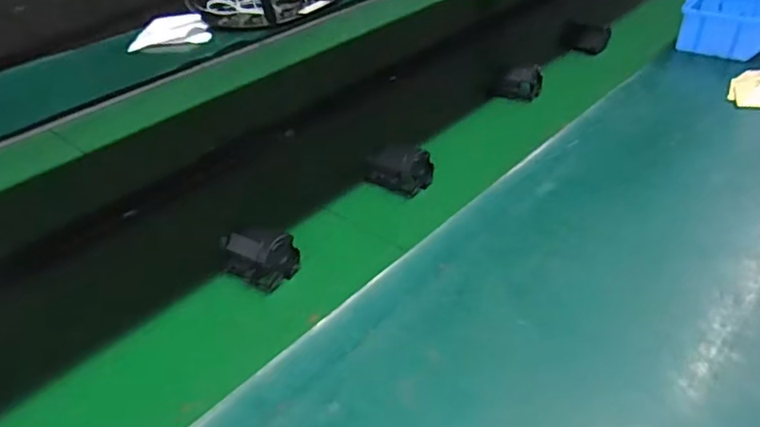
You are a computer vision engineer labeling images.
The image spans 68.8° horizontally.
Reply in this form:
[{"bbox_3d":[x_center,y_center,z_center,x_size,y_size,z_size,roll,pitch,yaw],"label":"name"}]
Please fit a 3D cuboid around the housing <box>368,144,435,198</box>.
[{"bbox_3d":[0.023,-0.054,0.633,0.066,0.042,0.045,16,42,26],"label":"housing"}]

